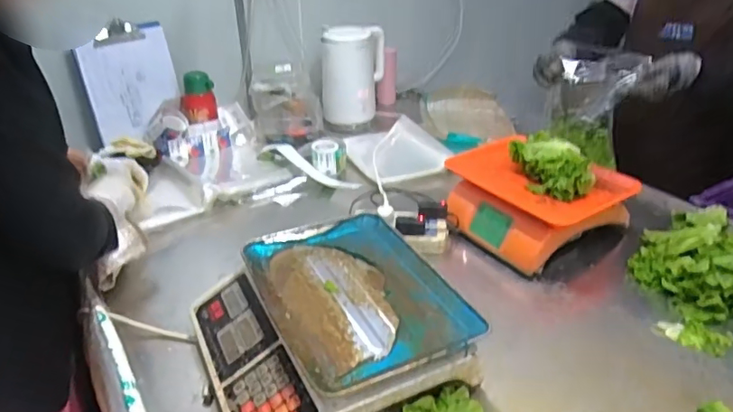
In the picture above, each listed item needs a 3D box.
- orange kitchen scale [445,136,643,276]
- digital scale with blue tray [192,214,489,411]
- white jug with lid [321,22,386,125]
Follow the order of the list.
[{"bbox_3d":[0.318,-0.008,1.028,0.251,0.143,0.284,-22,36,-32],"label":"orange kitchen scale"},{"bbox_3d":[-0.055,0.164,0.745,0.327,0.104,0.322,-15,33,-23],"label":"digital scale with blue tray"},{"bbox_3d":[-0.035,-0.360,1.487,0.166,0.256,0.149,0,30,2],"label":"white jug with lid"}]

